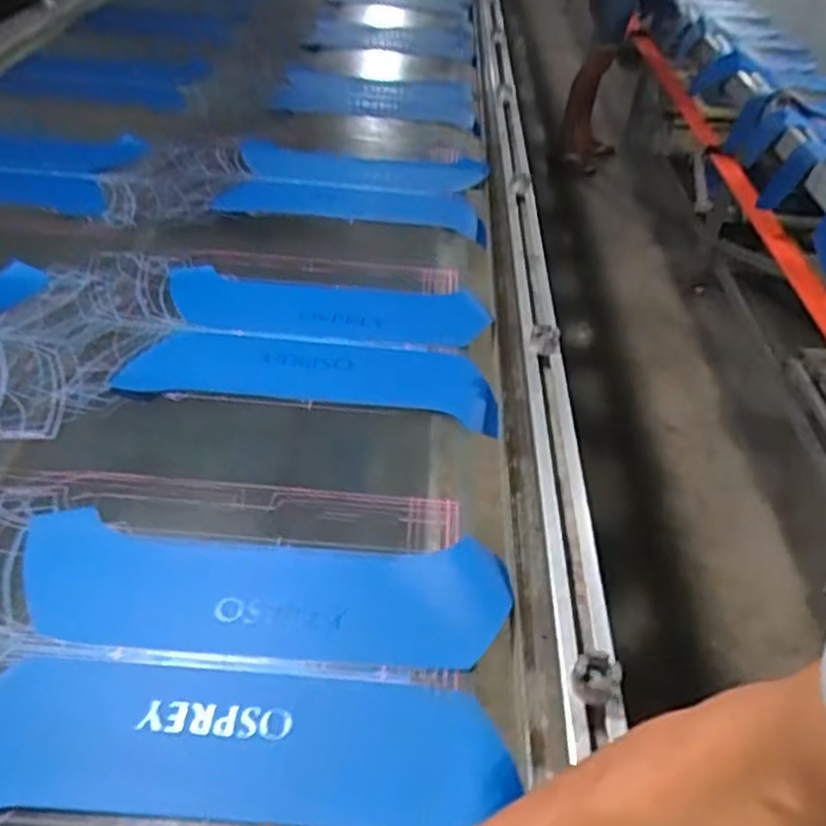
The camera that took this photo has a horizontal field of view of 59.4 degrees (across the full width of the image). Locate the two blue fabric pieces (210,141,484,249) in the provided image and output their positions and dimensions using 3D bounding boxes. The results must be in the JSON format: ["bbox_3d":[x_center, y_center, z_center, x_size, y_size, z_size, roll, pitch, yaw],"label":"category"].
[{"bbox_3d":[-0.101,-0.430,1.358,0.467,0.015,0.290,8,41,1],"label":"two blue fabric pieces"}]

